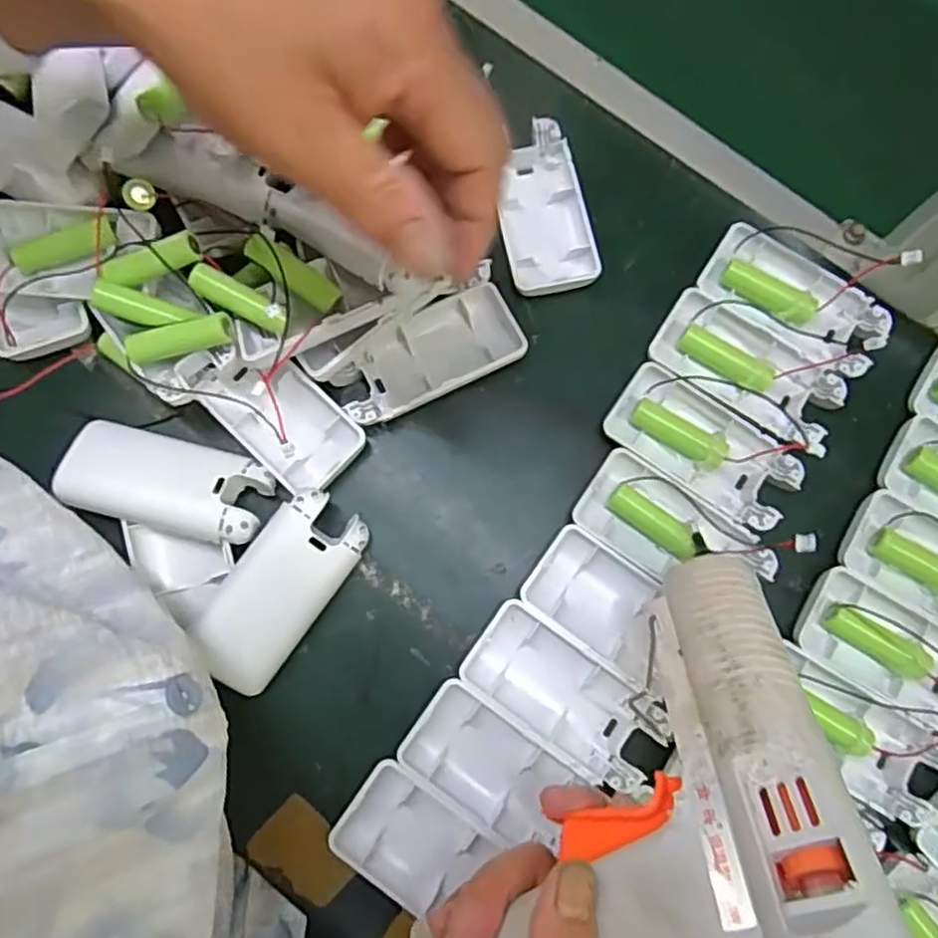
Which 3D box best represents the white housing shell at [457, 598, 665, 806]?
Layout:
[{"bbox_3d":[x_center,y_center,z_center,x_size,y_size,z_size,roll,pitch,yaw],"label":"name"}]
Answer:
[{"bbox_3d":[0.047,0.107,0.322,0.099,0.012,0.045,36,82,5],"label":"white housing shell"}]

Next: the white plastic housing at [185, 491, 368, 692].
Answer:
[{"bbox_3d":[-0.089,0.056,0.321,0.044,0.010,0.093,36,85,-11],"label":"white plastic housing"}]

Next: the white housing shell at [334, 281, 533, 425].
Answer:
[{"bbox_3d":[-0.021,-0.057,0.352,0.093,0.016,0.045,-26,82,-5],"label":"white housing shell"}]

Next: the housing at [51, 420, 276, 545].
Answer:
[{"bbox_3d":[-0.144,0.007,0.332,0.094,0.023,0.042,15,81,2],"label":"housing"}]

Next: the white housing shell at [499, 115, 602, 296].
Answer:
[{"bbox_3d":[0.039,-0.137,0.369,0.043,0.014,0.094,-11,81,-2],"label":"white housing shell"}]

